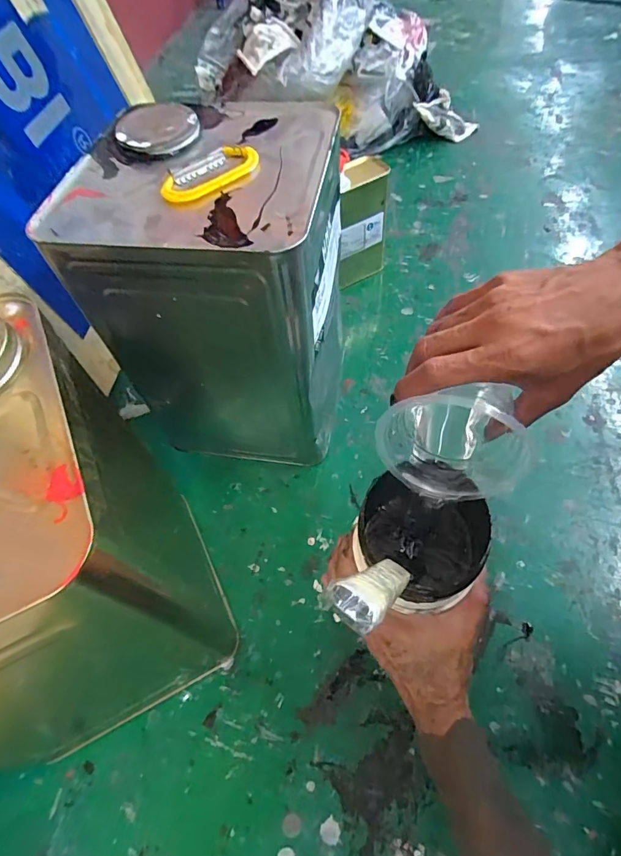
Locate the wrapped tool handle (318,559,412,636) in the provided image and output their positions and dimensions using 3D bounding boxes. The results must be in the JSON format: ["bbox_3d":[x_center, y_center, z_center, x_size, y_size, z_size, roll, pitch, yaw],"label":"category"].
[{"bbox_3d":[0.038,0.095,0.261,0.027,0.113,0.015,36,97,23],"label":"wrapped tool handle"}]

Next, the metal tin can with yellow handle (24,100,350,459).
[{"bbox_3d":[-0.094,-0.149,0.539,0.249,0.355,0.249,-2,60,3],"label":"metal tin can with yellow handle"}]

